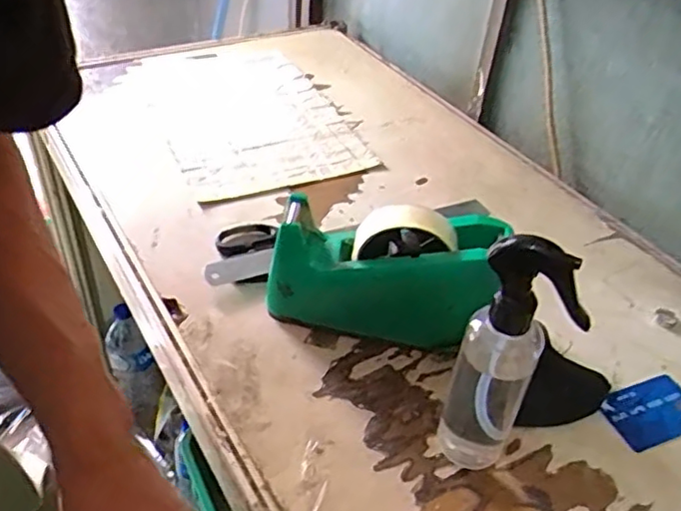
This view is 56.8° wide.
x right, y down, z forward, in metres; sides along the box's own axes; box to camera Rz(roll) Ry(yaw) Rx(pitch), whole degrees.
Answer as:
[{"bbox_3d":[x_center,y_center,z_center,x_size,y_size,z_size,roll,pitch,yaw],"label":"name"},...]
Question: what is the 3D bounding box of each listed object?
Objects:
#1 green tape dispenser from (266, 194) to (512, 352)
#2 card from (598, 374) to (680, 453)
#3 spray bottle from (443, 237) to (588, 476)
[{"bbox_3d":[0.034,0.008,0.532,0.186,0.114,0.075,14,41,9],"label":"green tape dispenser"},{"bbox_3d":[0.255,0.127,0.513,0.081,0.007,0.052,-15,48,-18],"label":"card"},{"bbox_3d":[0.111,0.065,0.416,0.060,0.198,0.057,21,42,17],"label":"spray bottle"}]

